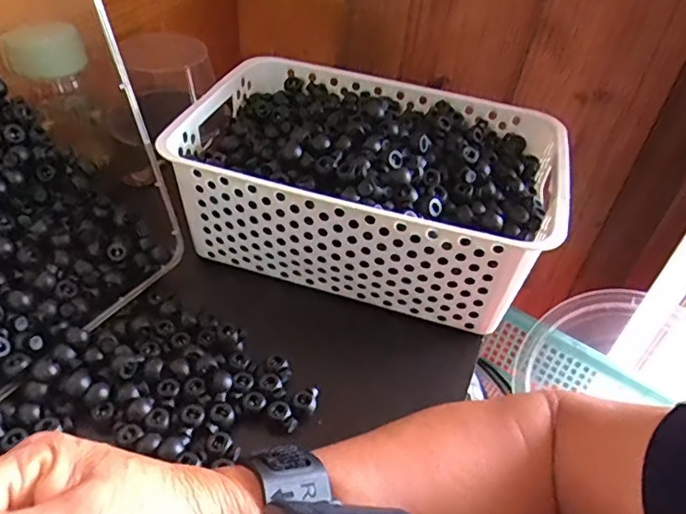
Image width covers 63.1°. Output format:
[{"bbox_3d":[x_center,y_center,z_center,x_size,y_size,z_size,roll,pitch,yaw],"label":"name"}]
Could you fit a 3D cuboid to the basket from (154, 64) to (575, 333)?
[{"bbox_3d":[0.024,-0.070,0.495,0.302,0.102,0.210,17,42,10],"label":"basket"}]

